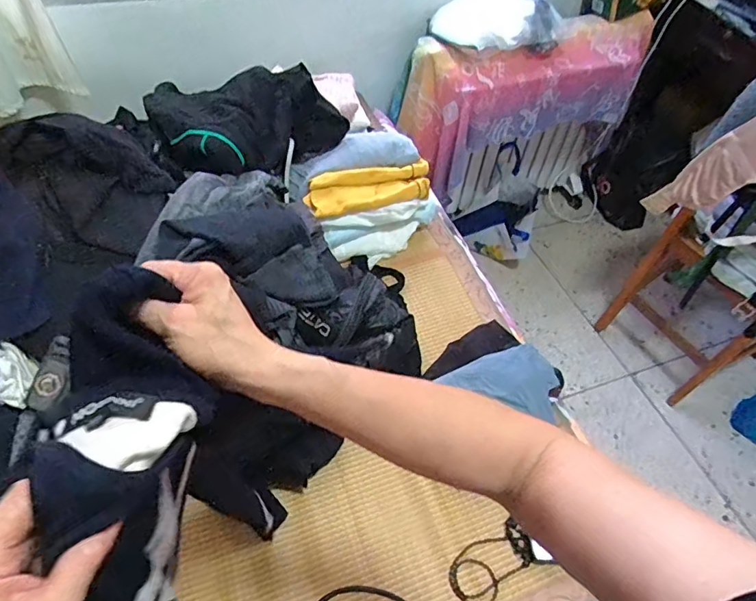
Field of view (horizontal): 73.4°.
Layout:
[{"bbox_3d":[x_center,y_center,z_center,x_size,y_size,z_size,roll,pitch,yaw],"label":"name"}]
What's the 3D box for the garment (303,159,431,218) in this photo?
[{"bbox_3d":[-0.018,-0.251,1.137,0.290,0.052,0.090,-9,54,-12],"label":"garment"}]

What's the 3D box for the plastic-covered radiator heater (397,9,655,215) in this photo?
[{"bbox_3d":[0.491,-0.606,1.736,0.830,0.577,0.221,-19,56,-18],"label":"plastic-covered radiator heater"}]

